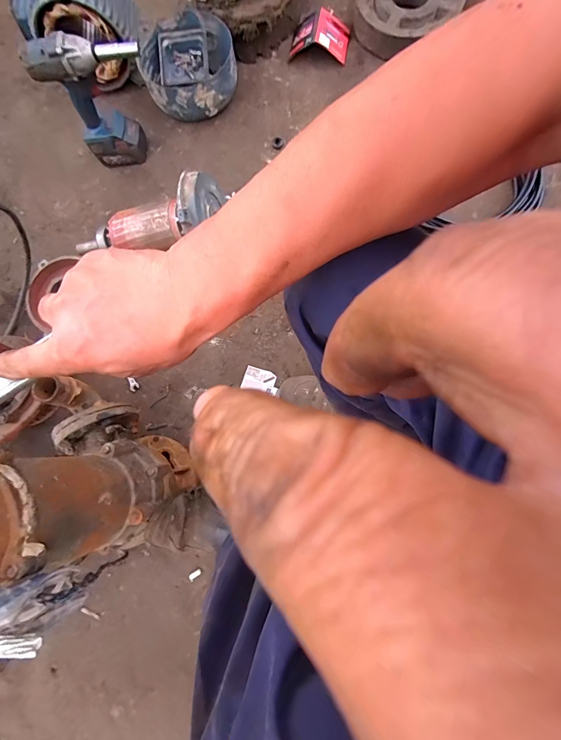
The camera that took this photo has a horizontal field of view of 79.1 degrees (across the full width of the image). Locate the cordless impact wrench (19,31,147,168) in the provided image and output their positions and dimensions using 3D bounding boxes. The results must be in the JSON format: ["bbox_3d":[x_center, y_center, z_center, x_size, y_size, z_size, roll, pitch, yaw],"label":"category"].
[{"bbox_3d":[-0.364,-0.550,0.717,0.204,0.251,0.070,-14,78,-1],"label":"cordless impact wrench"}]

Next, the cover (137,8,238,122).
[{"bbox_3d":[-0.214,-0.713,0.807,0.218,0.089,0.226,-15,78,-1],"label":"cover"}]

